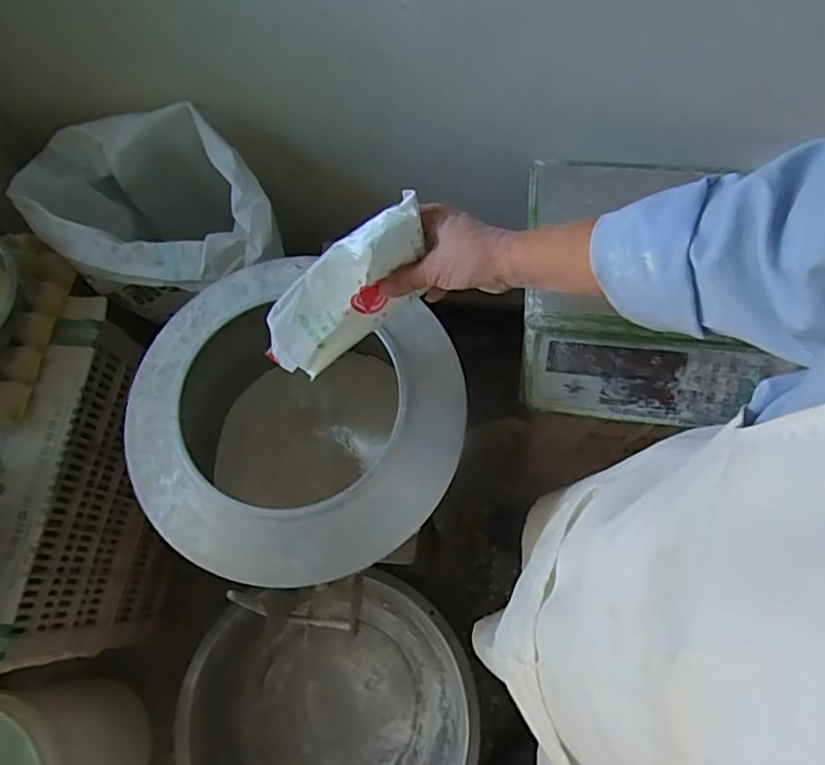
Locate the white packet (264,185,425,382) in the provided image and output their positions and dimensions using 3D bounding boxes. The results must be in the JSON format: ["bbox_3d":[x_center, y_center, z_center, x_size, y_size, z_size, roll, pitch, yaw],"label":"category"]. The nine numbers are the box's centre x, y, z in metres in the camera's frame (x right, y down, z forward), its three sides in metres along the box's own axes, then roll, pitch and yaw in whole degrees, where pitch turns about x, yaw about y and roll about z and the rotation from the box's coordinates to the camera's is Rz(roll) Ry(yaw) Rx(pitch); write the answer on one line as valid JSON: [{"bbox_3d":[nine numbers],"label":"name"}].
[{"bbox_3d":[-0.056,-0.077,0.497,0.160,0.106,0.048,-35,74,-10],"label":"white packet"}]

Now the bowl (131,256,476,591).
[{"bbox_3d":[-0.129,0.070,0.715,0.352,0.285,0.332,-1,71,2],"label":"bowl"}]

